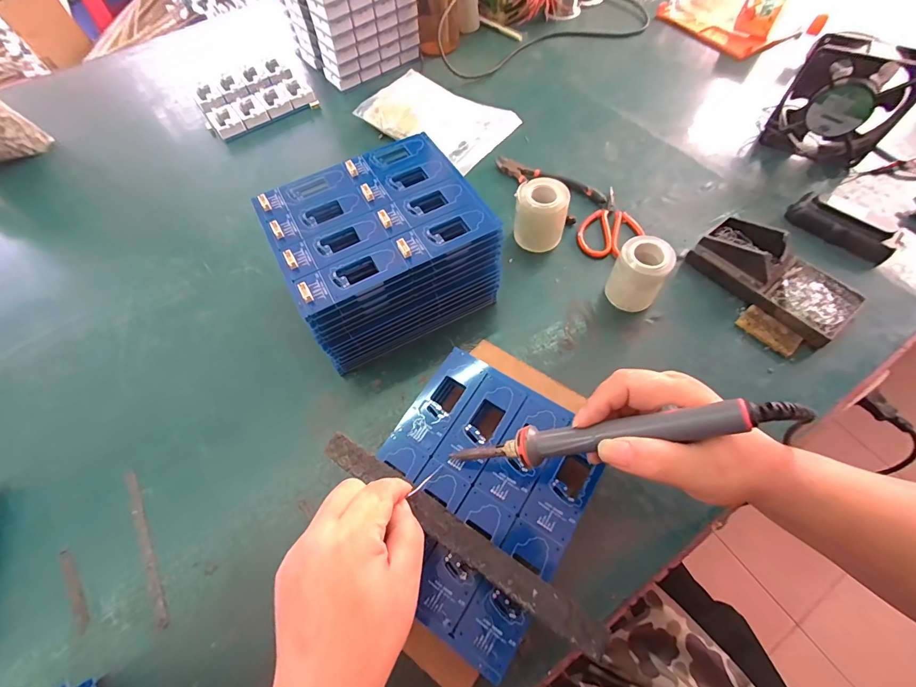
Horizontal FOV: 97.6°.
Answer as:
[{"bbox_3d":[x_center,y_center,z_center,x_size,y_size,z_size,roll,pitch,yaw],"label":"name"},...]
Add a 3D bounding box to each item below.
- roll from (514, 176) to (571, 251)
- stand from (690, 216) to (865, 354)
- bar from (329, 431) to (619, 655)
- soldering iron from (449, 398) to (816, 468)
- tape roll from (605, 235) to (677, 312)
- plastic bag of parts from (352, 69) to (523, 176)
[{"bbox_3d":[0.098,-0.149,0.473,0.058,0.065,0.054,-2,60,3],"label":"roll"},{"bbox_3d":[0.344,-0.076,0.433,0.084,0.039,0.156,-34,64,-15],"label":"stand"},{"bbox_3d":[-0.004,0.137,0.291,0.236,0.005,0.022,31,67,18],"label":"bar"},{"bbox_3d":[0.091,0.061,0.259,0.212,0.023,0.022,-18,55,31],"label":"soldering iron"},{"bbox_3d":[0.193,-0.073,0.426,0.049,0.067,0.048,-2,60,3],"label":"tape roll"},{"bbox_3d":[-0.029,-0.347,0.603,0.205,0.042,0.143,34,68,20],"label":"plastic bag of parts"}]

